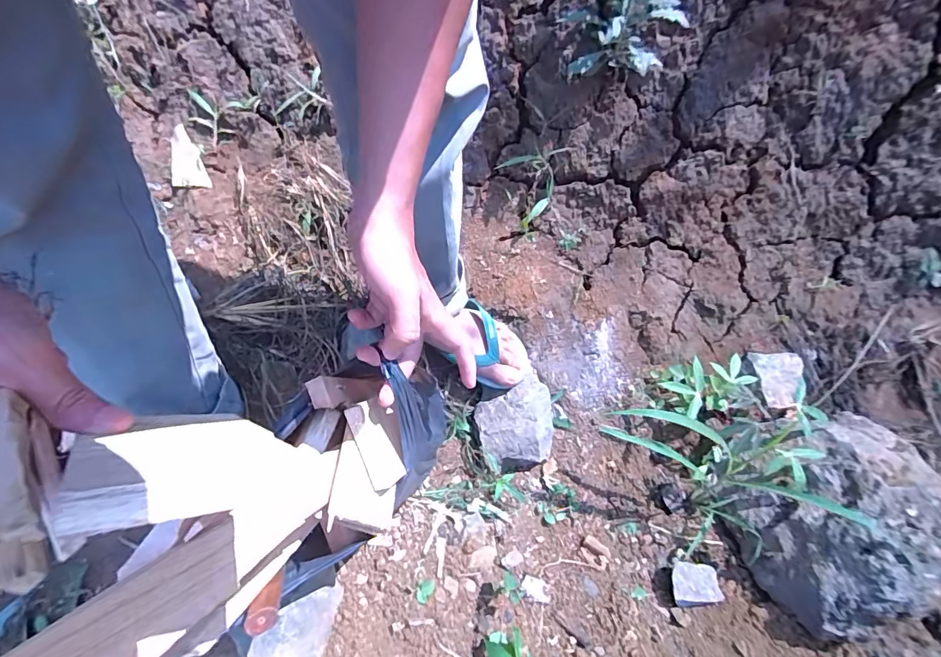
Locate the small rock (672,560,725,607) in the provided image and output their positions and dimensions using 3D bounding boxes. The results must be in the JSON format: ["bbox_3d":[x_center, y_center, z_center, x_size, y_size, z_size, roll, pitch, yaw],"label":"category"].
[{"bbox_3d":[0.296,0.339,0.612,0.063,0.027,0.052,3,49,1],"label":"small rock"}]

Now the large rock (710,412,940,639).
[{"bbox_3d":[0.497,0.227,0.610,0.292,0.166,0.217,-20,53,-18],"label":"large rock"}]

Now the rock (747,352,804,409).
[{"bbox_3d":[0.529,0.087,0.791,0.087,0.042,0.098,5,49,3],"label":"rock"}]

